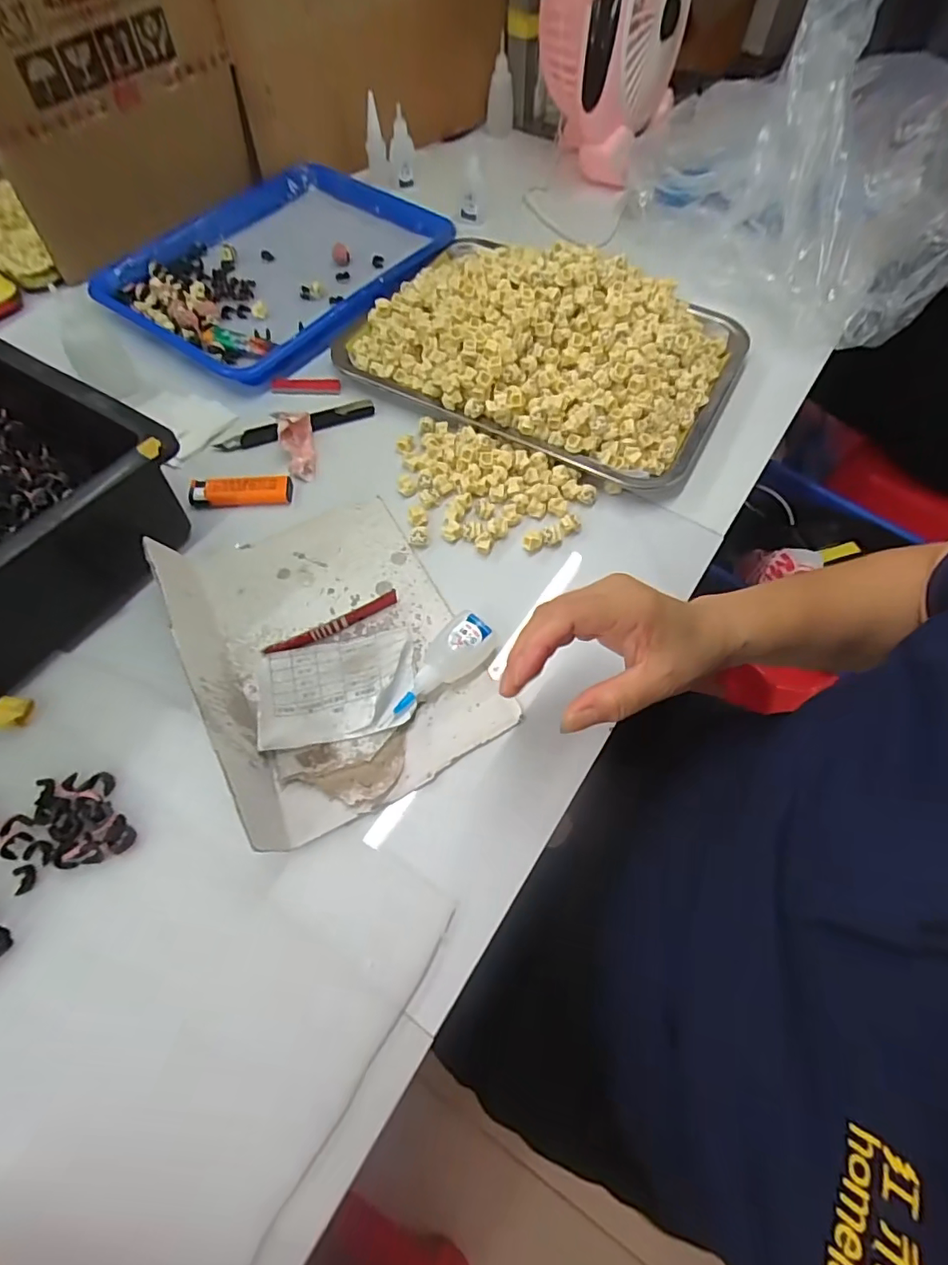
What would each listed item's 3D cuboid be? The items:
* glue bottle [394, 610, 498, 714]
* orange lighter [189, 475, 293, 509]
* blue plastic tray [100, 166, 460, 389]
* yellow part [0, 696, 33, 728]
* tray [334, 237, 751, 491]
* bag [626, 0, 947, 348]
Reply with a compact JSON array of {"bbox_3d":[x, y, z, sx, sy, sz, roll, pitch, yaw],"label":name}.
[{"bbox_3d":[-0.021,0.023,0.369,0.038,0.019,0.084,36,67,15],"label":"glue bottle"},{"bbox_3d":[-0.193,-0.117,0.446,0.080,0.009,0.025,-5,63,-5],"label":"orange lighter"},{"bbox_3d":[-0.210,-0.404,0.584,0.269,0.022,0.321,32,66,14],"label":"blue plastic tray"},{"bbox_3d":[-0.299,0.051,0.348,0.017,0.013,0.022,3,63,0],"label":"yellow part"},{"bbox_3d":[0.067,-0.283,0.496,0.341,0.078,0.239,26,65,11],"label":"tray"},{"bbox_3d":[0.364,-0.493,0.542,0.282,0.211,0.325,-22,65,-13],"label":"bag"}]

